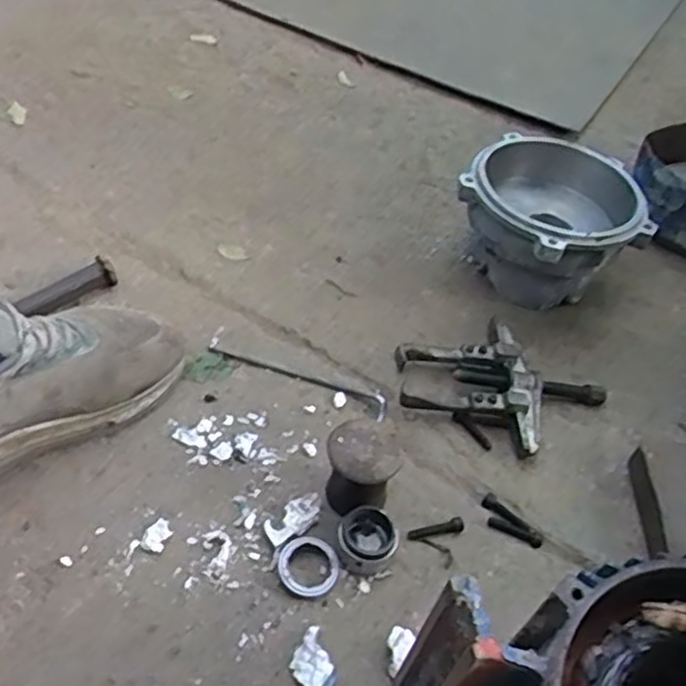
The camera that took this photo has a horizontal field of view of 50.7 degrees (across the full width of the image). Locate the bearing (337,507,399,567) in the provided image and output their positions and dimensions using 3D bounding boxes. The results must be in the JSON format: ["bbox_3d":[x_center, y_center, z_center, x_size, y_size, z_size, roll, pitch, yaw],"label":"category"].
[{"bbox_3d":[0.019,0.154,0.566,0.045,0.030,0.039,10,47,-1],"label":"bearing"}]

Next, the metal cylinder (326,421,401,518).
[{"bbox_3d":[0.012,0.102,0.576,0.054,0.071,0.055,-4,49,-13],"label":"metal cylinder"}]

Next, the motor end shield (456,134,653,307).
[{"bbox_3d":[0.217,-0.124,0.773,0.176,0.117,0.182,5,48,-5],"label":"motor end shield"}]

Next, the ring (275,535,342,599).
[{"bbox_3d":[-0.027,0.169,0.549,0.044,0.010,0.045,5,48,-5],"label":"ring"}]

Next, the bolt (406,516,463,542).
[{"bbox_3d":[0.075,0.151,0.581,0.045,0.011,0.012,-9,50,-15],"label":"bolt"}]

